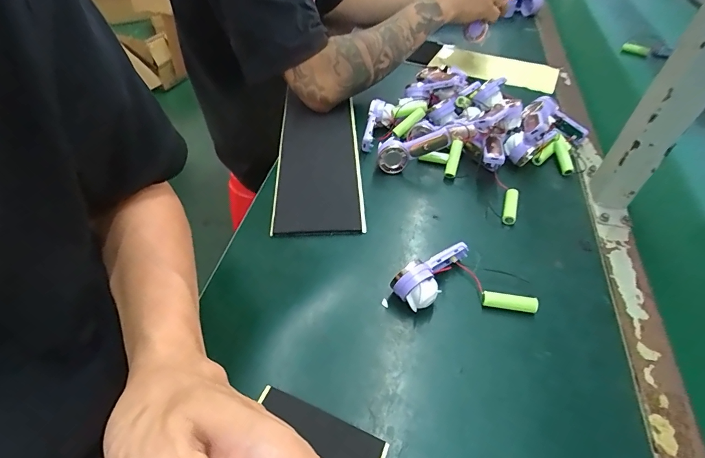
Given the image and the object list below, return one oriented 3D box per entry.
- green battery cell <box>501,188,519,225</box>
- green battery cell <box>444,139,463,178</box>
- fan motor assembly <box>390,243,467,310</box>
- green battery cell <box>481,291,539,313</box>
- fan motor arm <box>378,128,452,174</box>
[{"bbox_3d":[0.188,-0.028,0.462,0.015,0.012,0.052,16,50,12],"label":"green battery cell"},{"bbox_3d":[0.131,-0.090,0.502,0.015,0.014,0.049,14,78,10],"label":"green battery cell"},{"bbox_3d":[0.078,0.040,0.384,0.040,0.036,0.089,33,56,24],"label":"fan motor assembly"},{"bbox_3d":[0.150,0.070,0.371,0.051,0.010,0.012,7,49,5],"label":"green battery cell"},{"bbox_3d":[0.078,-0.103,0.500,0.092,0.031,0.037,-18,48,14],"label":"fan motor arm"}]

